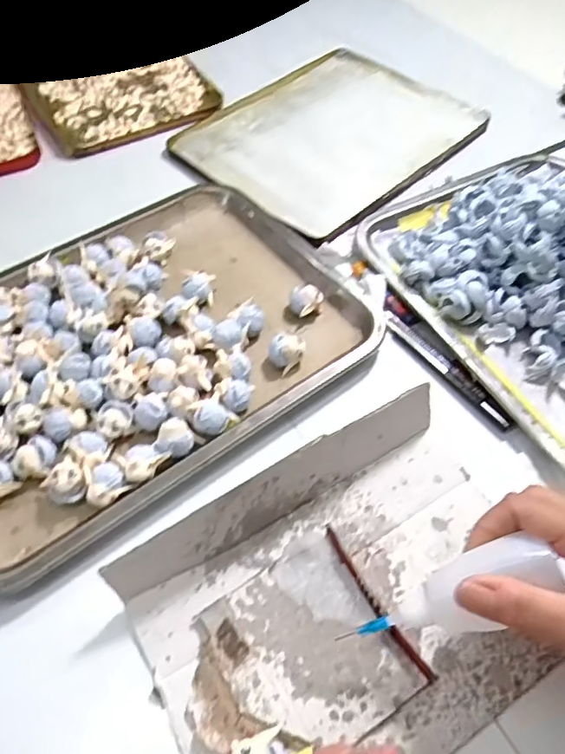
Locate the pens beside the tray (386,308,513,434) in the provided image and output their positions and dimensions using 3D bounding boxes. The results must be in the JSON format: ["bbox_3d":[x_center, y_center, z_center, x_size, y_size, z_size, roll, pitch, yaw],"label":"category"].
[{"bbox_3d":[0.126,-0.009,0.413,0.014,0.010,0.128,-32,62,-19],"label":"pens beside the tray"}]

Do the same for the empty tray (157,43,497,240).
[{"bbox_3d":[0.058,-0.277,0.596,0.301,0.011,0.238,-39,65,-22],"label":"empty tray"}]

